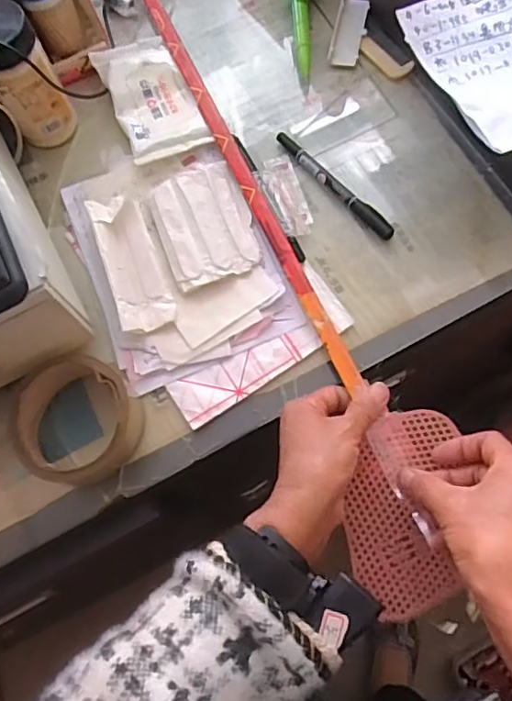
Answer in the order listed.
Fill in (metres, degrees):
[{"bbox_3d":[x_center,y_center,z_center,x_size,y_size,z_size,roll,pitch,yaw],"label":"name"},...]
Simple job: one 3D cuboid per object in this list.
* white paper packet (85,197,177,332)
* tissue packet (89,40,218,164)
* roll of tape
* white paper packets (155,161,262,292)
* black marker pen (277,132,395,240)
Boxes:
[{"bbox_3d":[-0.102,-0.075,0.470,0.043,0.017,0.120,-19,73,-5],"label":"white paper packet"},{"bbox_3d":[-0.095,-0.231,0.526,0.071,0.015,0.126,-23,73,-6],"label":"tissue packet"},{"bbox_3d":[-0.137,0.051,0.429,0.093,0.044,0.087,0,72,1],"label":"roll of tape"},{"bbox_3d":[-0.043,-0.108,0.484,0.076,0.008,0.107,-18,73,-5],"label":"white paper packets"},{"bbox_3d":[0.067,-0.145,0.497,0.014,0.013,0.139,-40,76,-11],"label":"black marker pen"}]

